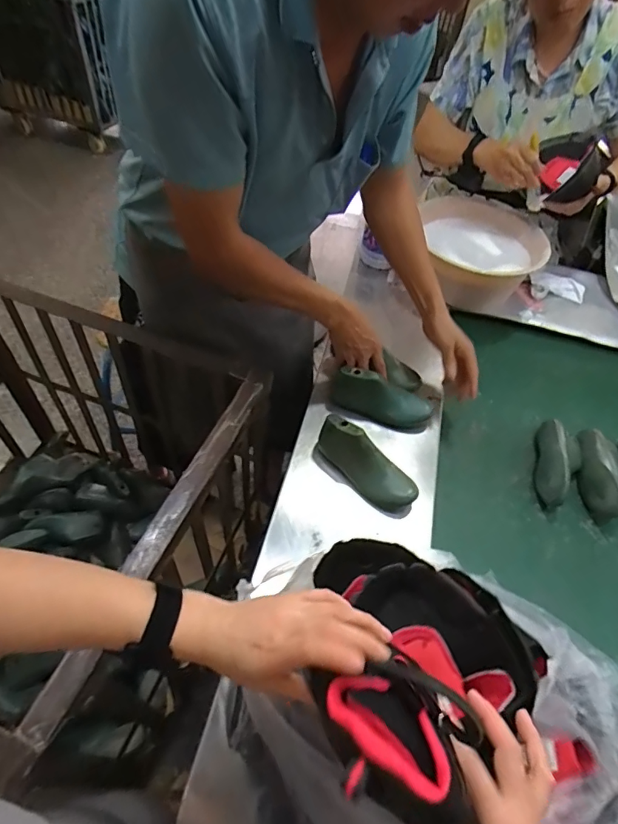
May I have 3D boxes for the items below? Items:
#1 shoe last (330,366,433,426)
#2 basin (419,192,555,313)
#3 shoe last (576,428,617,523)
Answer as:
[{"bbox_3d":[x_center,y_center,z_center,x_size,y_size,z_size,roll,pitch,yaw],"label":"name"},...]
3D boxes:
[{"bbox_3d":[0.129,-0.025,0.857,0.177,0.090,0.063,14,52,5],"label":"shoe last"},{"bbox_3d":[0.392,-0.357,1.091,0.258,0.119,0.282,3,52,-4],"label":"basin"},{"bbox_3d":[0.514,0.105,0.837,0.062,0.051,0.169,16,52,7],"label":"shoe last"}]

